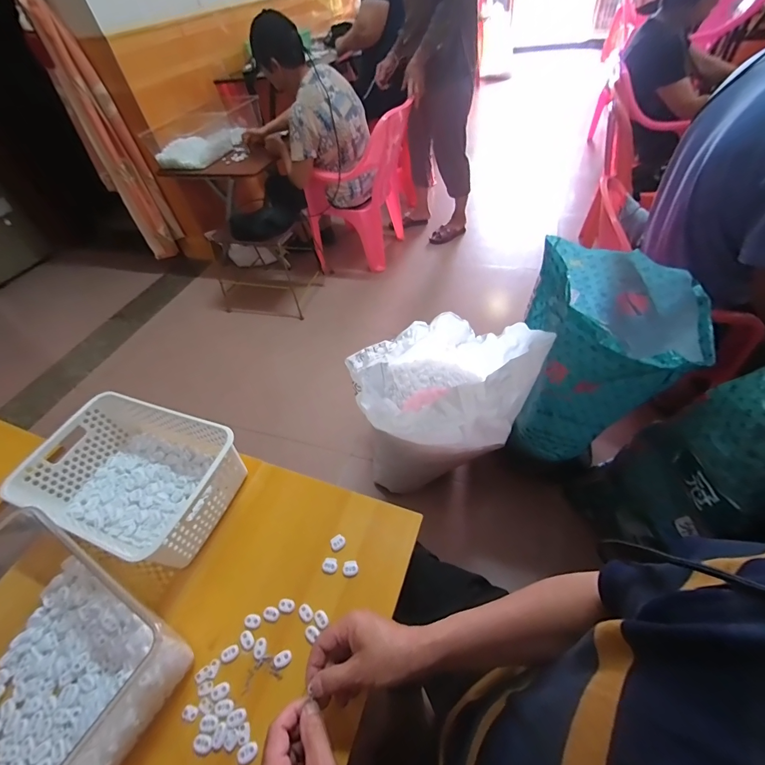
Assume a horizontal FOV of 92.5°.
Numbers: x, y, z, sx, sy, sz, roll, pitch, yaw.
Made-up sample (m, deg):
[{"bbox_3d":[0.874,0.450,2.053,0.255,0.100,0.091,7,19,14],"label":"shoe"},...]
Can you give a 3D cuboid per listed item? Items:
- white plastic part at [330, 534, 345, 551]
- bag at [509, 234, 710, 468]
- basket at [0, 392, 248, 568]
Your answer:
[{"bbox_3d":[-0.067,0.240,0.553,0.021,0.004,0.020,-25,51,-15],"label":"white plastic part"},{"bbox_3d":[0.474,-0.050,0.810,0.290,0.376,0.302,7,51,14],"label":"bag"},{"bbox_3d":[-0.389,0.150,0.602,0.302,0.118,0.213,13,52,17],"label":"basket"}]

